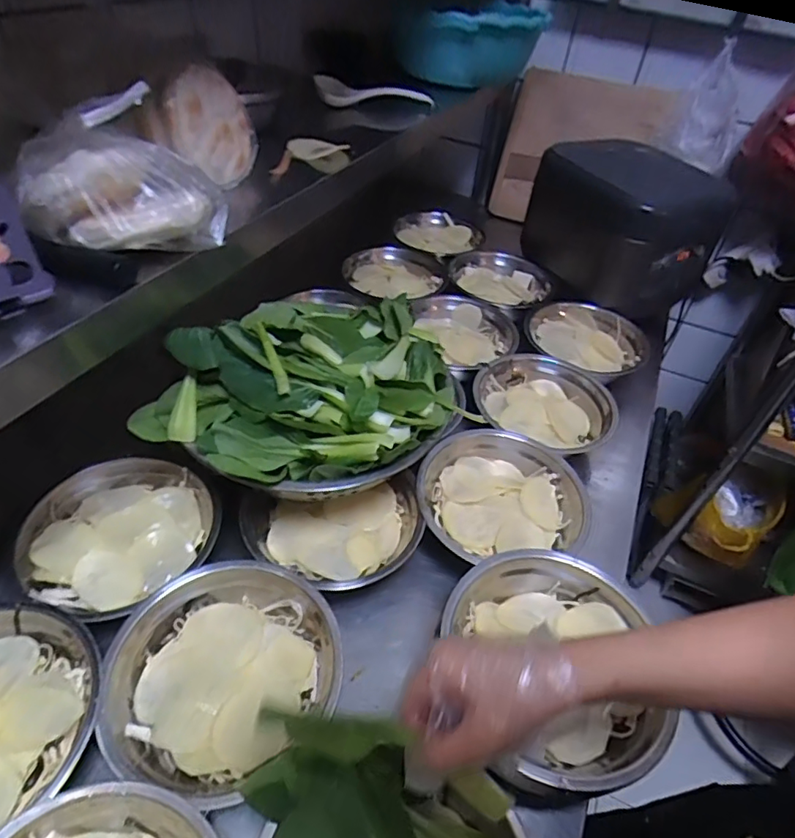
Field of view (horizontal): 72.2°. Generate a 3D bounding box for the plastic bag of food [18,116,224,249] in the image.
[{"bbox_3d":[-0.223,-0.188,0.452,0.148,0.072,0.094,-4,45,-12],"label":"plastic bag of food"}]

